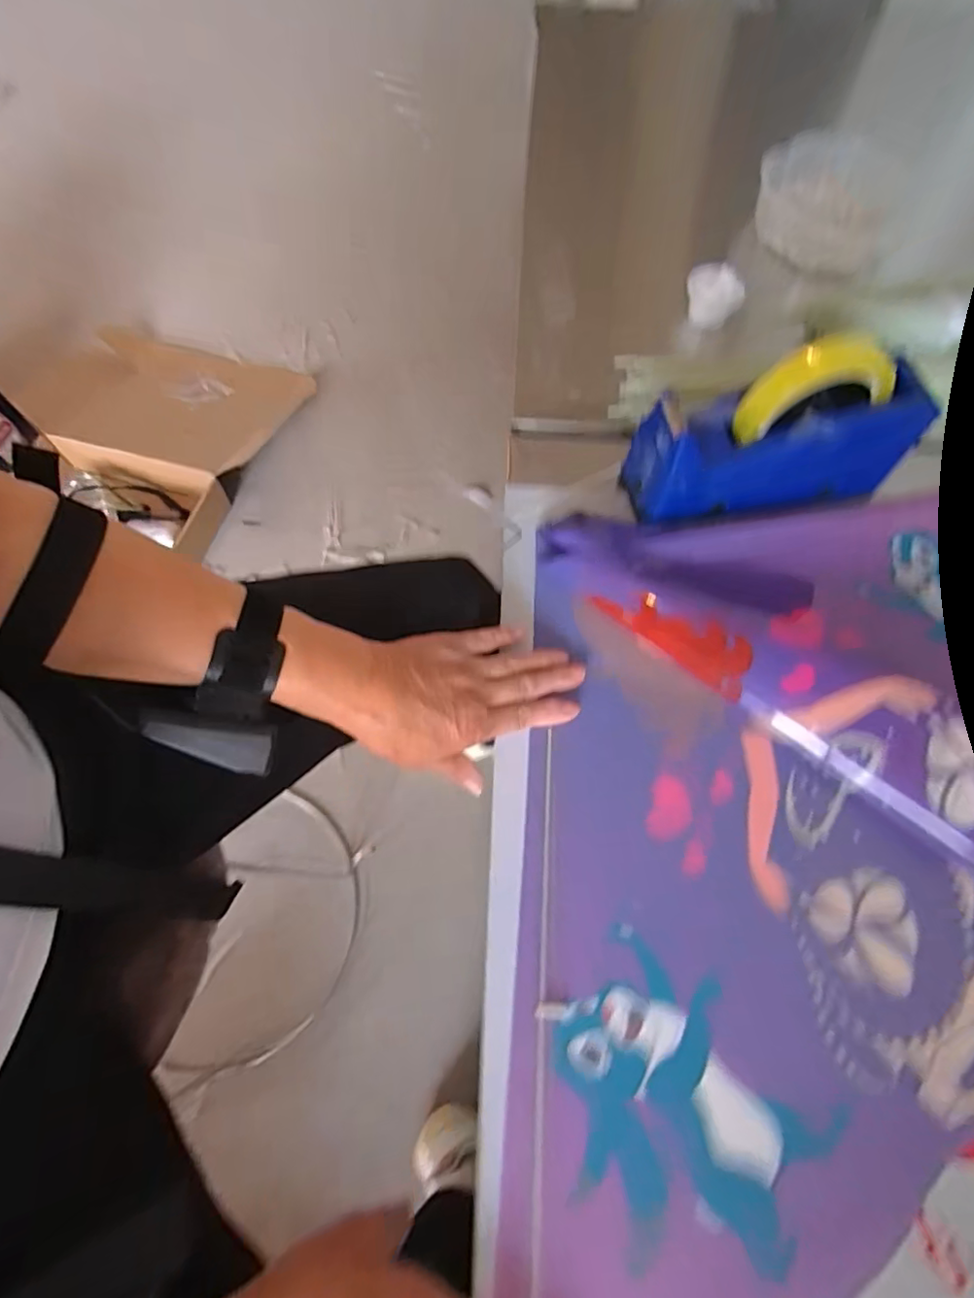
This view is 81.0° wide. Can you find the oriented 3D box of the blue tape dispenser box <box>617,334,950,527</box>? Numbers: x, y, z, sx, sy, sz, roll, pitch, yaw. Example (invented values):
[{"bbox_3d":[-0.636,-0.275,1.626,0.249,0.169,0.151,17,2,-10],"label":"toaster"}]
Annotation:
[{"bbox_3d":[0.220,-0.165,0.425,0.201,0.107,0.066,-10,67,-6],"label":"blue tape dispenser box"}]

